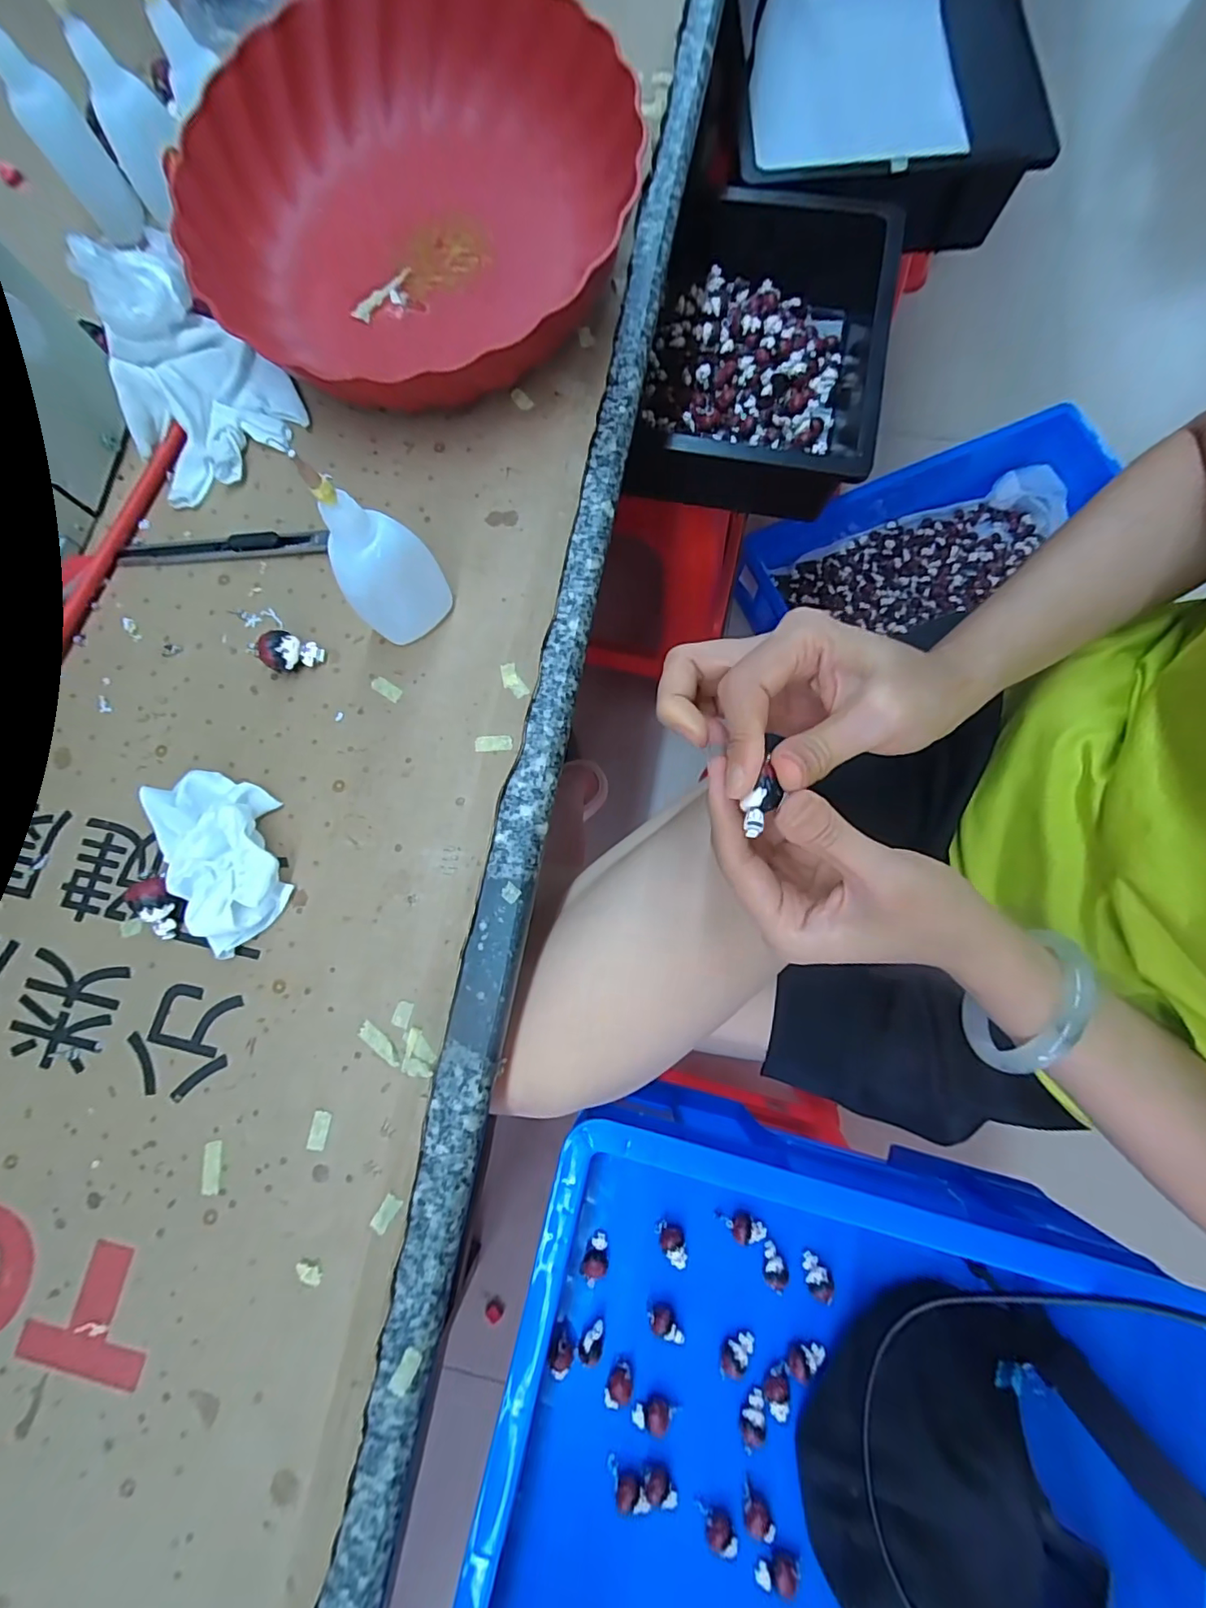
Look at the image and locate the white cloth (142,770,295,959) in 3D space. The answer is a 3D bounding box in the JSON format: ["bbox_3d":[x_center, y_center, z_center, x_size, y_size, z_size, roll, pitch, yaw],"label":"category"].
[{"bbox_3d":[-0.180,0.023,0.257,0.048,0.021,0.084,-27,80,-3],"label":"white cloth"}]

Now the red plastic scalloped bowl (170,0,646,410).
[{"bbox_3d":[-0.104,-0.334,0.298,0.235,0.059,0.219,0,79,2],"label":"red plastic scalloped bowl"}]

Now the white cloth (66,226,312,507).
[{"bbox_3d":[-0.237,-0.238,0.292,0.094,0.043,0.114,-44,81,-6],"label":"white cloth"}]

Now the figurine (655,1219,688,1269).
[{"bbox_3d":[0.056,0.356,0.439,0.021,0.021,0.031,-17,79,-1],"label":"figurine"}]

